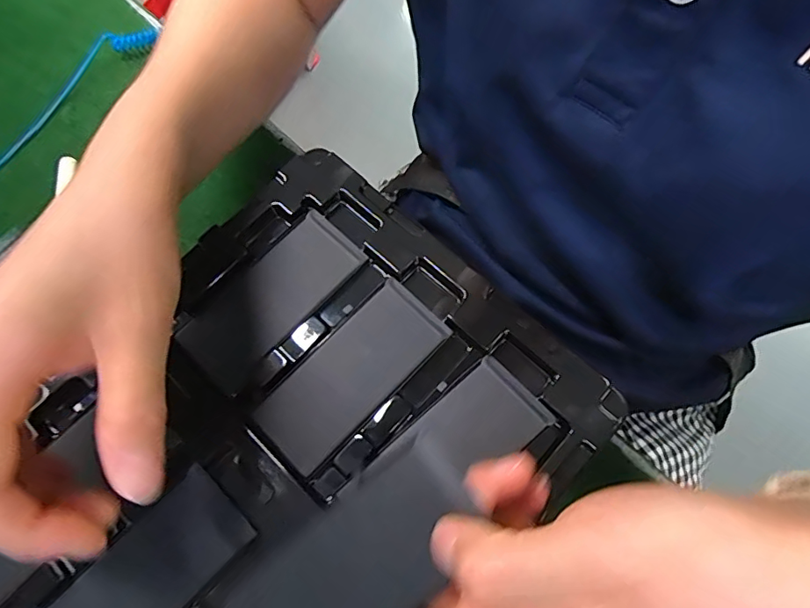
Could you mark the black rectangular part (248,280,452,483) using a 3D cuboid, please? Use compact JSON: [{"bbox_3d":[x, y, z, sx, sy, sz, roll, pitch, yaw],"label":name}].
[{"bbox_3d":[-0.026,0.033,0.248,0.044,0.004,0.097,42,75,15],"label":"black rectangular part"}]

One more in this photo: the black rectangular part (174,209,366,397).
[{"bbox_3d":[-0.068,-0.004,0.261,0.042,0.007,0.098,39,74,14],"label":"black rectangular part"}]

